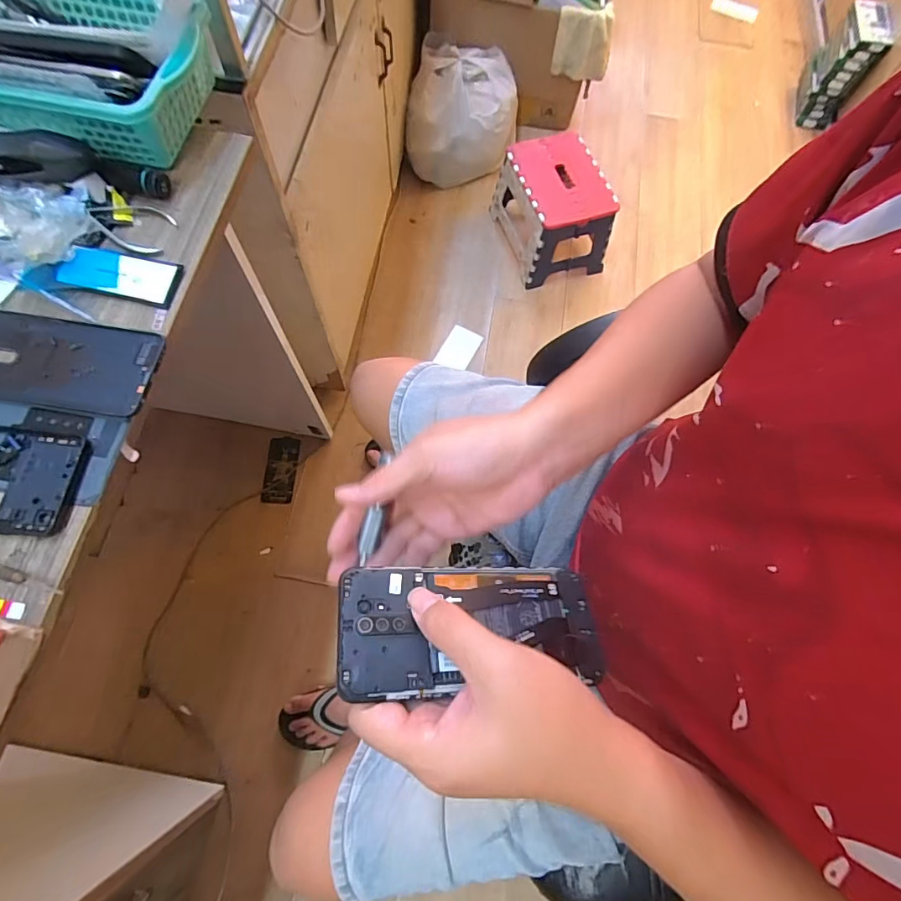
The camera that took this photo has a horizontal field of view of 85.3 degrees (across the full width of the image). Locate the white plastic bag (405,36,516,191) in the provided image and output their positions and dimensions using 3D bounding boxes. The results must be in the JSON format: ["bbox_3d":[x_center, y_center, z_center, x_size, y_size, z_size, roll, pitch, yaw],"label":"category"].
[{"bbox_3d":[0.036,-0.931,1.362,0.295,0.211,0.268,11,70,1],"label":"white plastic bag"}]

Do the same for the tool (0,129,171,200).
[{"bbox_3d":[-0.350,-0.247,0.412,0.191,0.033,0.037,-2,70,-20],"label":"tool"}]

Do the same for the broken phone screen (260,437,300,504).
[{"bbox_3d":[-0.397,0.046,1.143,0.068,0.008,0.157,3,70,-2],"label":"broken phone screen"}]

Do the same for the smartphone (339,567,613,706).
[{"bbox_3d":[0.015,0.104,0.292,0.158,0.007,0.071,4,50,-16],"label":"smartphone"}]

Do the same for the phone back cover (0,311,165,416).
[{"bbox_3d":[-0.318,-0.071,0.388,0.161,0.005,0.074,8,70,0],"label":"phone back cover"}]

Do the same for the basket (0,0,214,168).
[{"bbox_3d":[-0.349,-0.357,0.443,0.249,0.071,0.169,10,70,1],"label":"basket"}]

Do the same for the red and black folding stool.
[{"bbox_3d":[0.269,-0.621,1.283,0.215,0.227,0.282,-19,72,-9],"label":"red and black folding stool"}]

